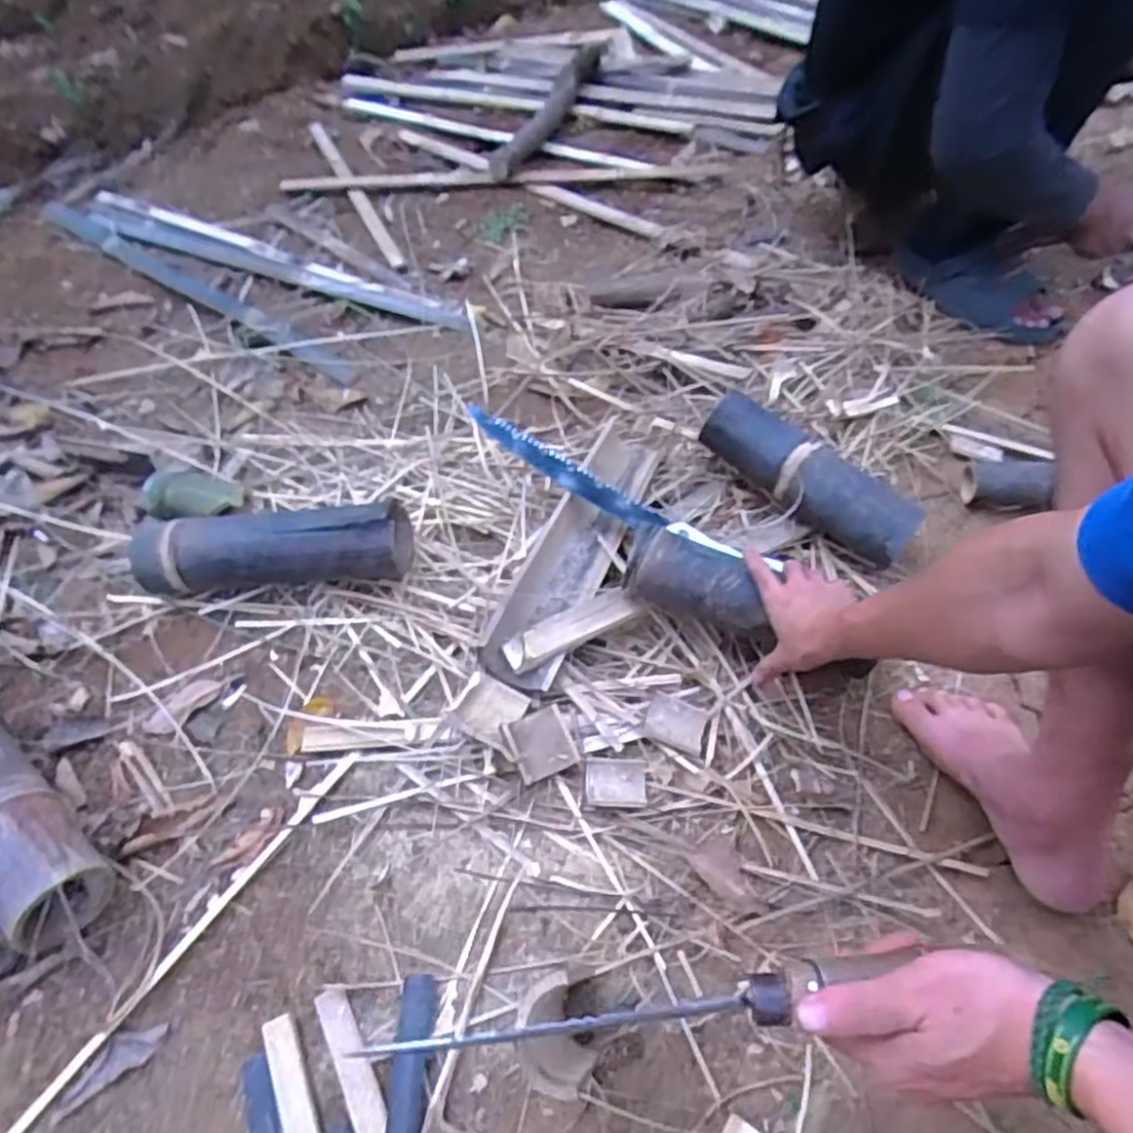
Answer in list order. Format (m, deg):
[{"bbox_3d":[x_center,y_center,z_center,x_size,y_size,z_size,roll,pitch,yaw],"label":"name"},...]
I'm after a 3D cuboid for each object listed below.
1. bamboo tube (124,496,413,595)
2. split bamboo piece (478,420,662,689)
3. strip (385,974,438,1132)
[{"bbox_3d":[-0.344,-0.014,0.897,0.322,0.092,0.081,-7,53,4],"label":"bamboo tube"},{"bbox_3d":[0.016,-0.035,0.899,0.096,0.058,0.413,16,52,16],"label":"split bamboo piece"},{"bbox_3d":[-0.127,0.428,0.582,0.033,0.014,0.207,-3,50,3],"label":"strip"}]

